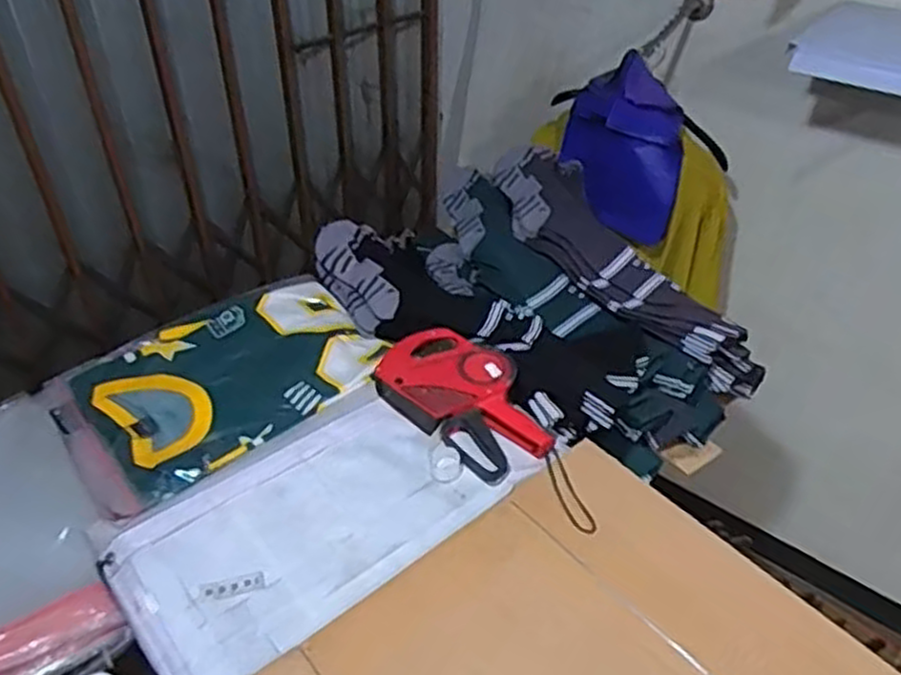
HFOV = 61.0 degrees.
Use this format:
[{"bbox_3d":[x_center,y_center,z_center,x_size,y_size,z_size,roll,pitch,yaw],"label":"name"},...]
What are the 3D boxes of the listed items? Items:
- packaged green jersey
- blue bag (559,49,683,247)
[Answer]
[{"bbox_3d":[-0.294,0.048,0.997,0.394,0.039,0.294,-29,48,-31],"label":"packaged green jersey"},{"bbox_3d":[0.337,-0.365,1.501,0.231,0.327,0.093,13,41,15],"label":"blue bag"}]

